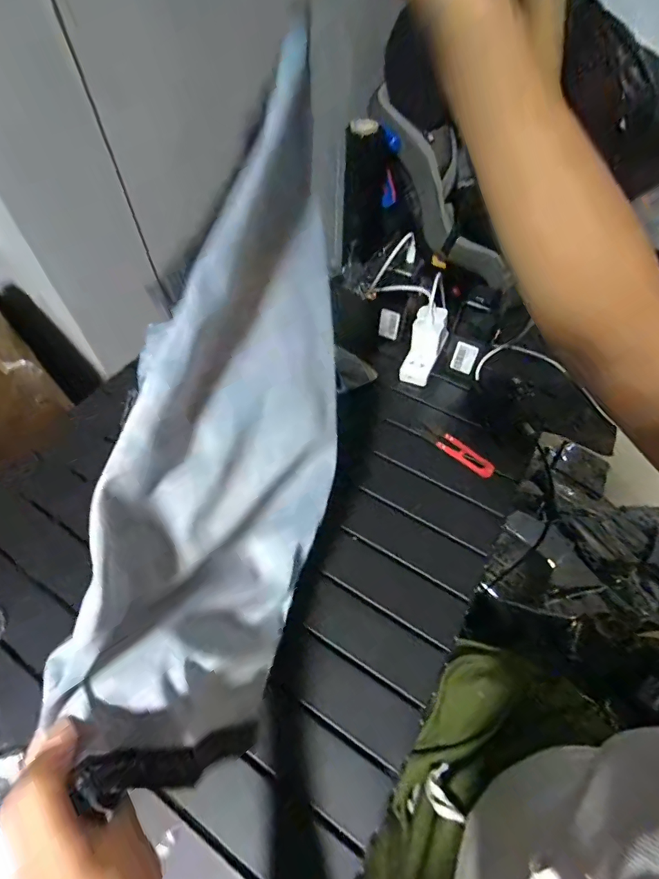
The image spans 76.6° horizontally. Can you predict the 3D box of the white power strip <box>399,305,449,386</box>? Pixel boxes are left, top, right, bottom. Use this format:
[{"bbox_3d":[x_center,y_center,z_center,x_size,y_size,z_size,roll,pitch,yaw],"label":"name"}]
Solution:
[{"bbox_3d":[0.143,-0.140,0.626,0.049,0.115,0.026,20,14,13],"label":"white power strip"}]

